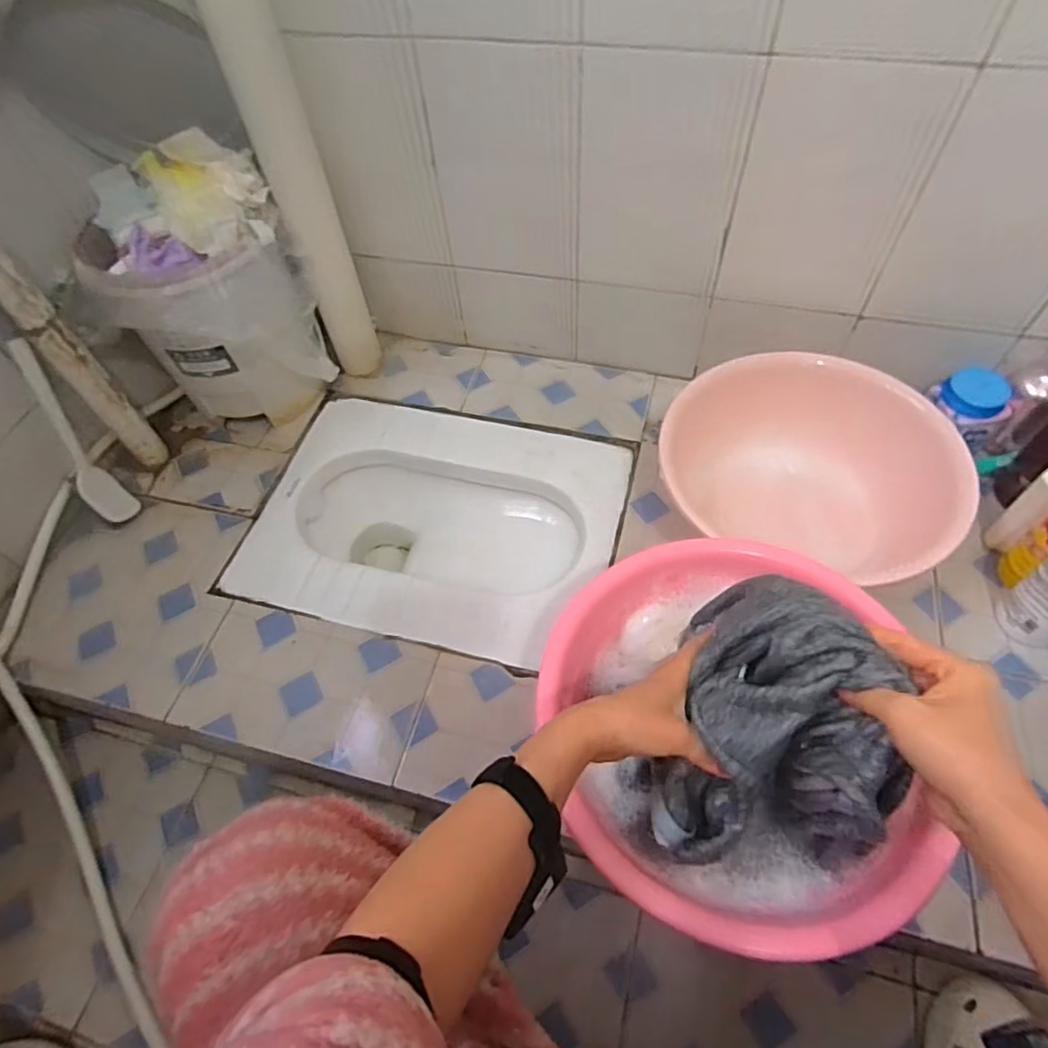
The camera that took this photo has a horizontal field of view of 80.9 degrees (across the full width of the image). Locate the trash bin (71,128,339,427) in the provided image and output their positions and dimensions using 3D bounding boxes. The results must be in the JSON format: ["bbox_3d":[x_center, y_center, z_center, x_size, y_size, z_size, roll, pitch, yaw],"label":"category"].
[{"bbox_3d":[-0.442,-0.301,0.877,0.267,0.336,0.280,-27,59,-14],"label":"trash bin"}]

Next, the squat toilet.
[{"bbox_3d":[-0.118,0.025,0.944,0.500,0.166,0.373,11,58,10],"label":"squat toilet"}]

